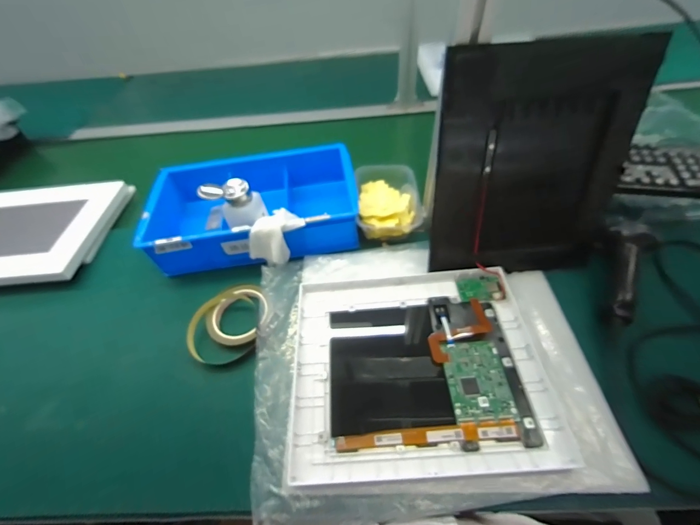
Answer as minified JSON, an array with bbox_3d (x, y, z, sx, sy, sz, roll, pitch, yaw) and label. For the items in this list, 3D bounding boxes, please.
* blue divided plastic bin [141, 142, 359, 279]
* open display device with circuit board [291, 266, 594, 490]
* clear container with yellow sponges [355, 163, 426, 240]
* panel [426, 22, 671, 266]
[{"bbox_3d":[-0.167,-0.108,0.570,0.351,0.079,0.227,-10,51,-3],"label":"blue divided plastic bin"},{"bbox_3d":[0.081,0.125,0.406,0.303,0.016,0.253,-4,51,1],"label":"open display device with circuit board"},{"bbox_3d":[0.067,-0.114,0.566,0.111,0.044,0.164,-4,51,2],"label":"clear container with yellow sponges"},{"bbox_3d":[0.229,-0.121,0.412,0.248,0.283,0.036,-3,28,-1],"label":"panel"}]

